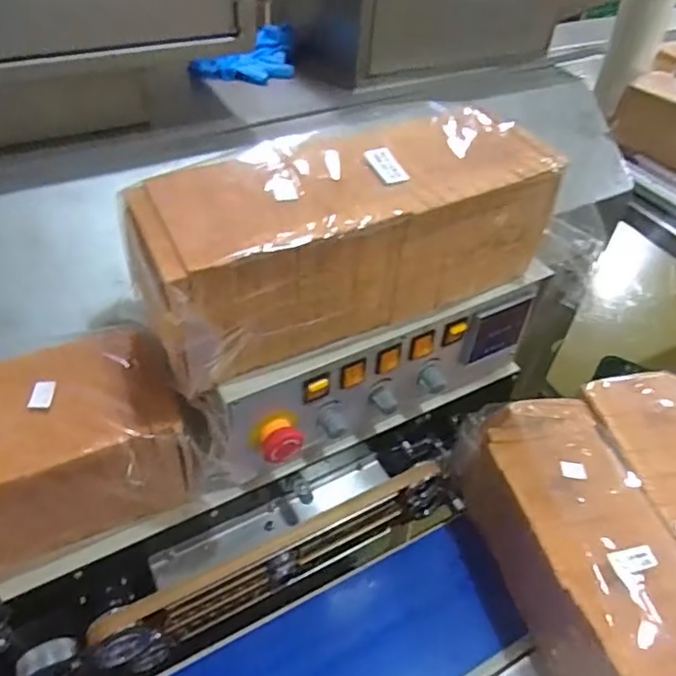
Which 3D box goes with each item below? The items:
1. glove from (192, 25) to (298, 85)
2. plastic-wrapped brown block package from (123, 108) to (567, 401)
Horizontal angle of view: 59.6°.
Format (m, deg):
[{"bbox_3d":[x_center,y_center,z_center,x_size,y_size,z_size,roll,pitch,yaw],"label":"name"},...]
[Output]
[{"bbox_3d":[-0.128,-0.380,0.792,0.135,0.039,0.085,0,46,-5],"label":"glove"},{"bbox_3d":[0.009,-0.092,0.503,0.346,0.117,0.132,-19,51,-22],"label":"plastic-wrapped brown block package"}]

